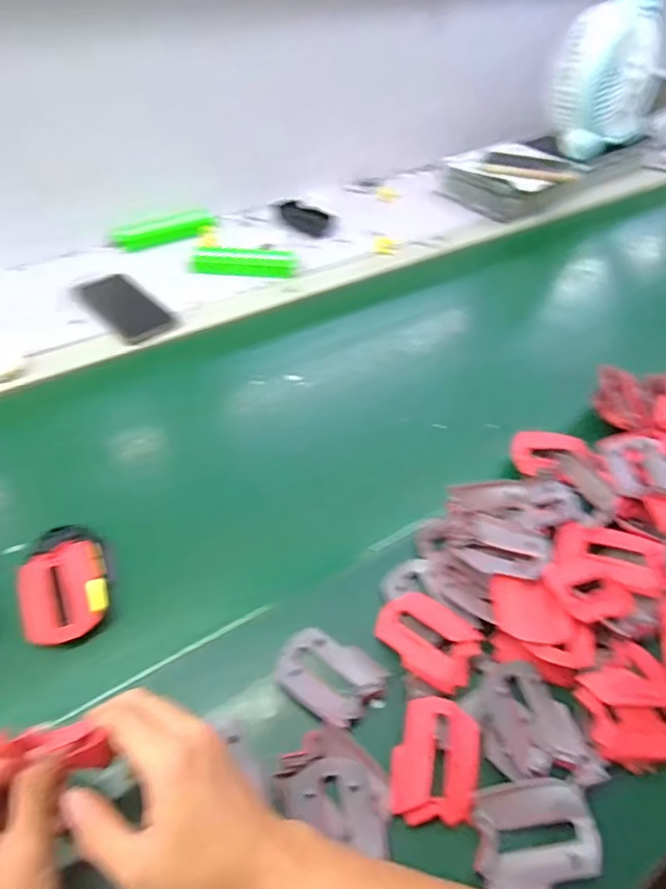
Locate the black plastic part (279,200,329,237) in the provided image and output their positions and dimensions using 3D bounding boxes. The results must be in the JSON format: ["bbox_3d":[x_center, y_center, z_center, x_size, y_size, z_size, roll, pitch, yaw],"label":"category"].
[{"bbox_3d":[-0.053,-0.382,0.952,0.102,0.022,0.045,30,53,23],"label":"black plastic part"}]

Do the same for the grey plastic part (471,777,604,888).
[{"bbox_3d":[0.137,0.266,0.385,0.080,0.016,0.062,-3,48,-5],"label":"grey plastic part"}]

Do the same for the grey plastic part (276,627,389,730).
[{"bbox_3d":[-0.004,0.184,0.455,0.082,0.012,0.062,31,54,24],"label":"grey plastic part"}]

